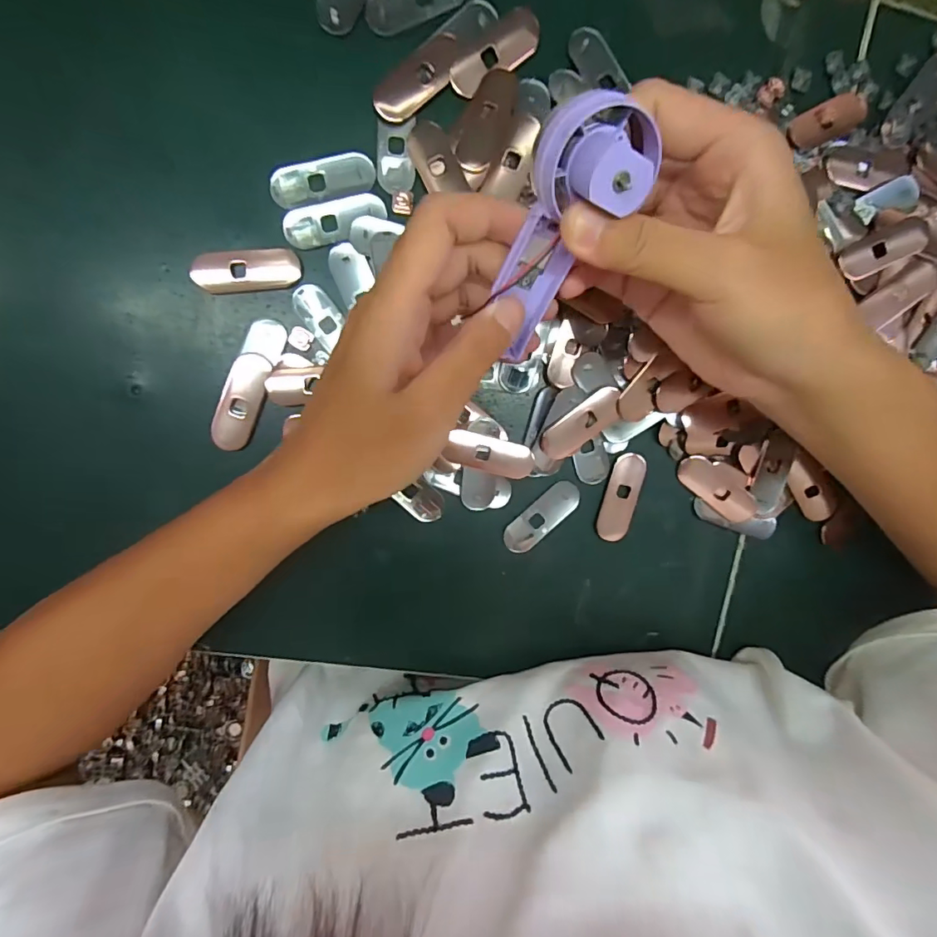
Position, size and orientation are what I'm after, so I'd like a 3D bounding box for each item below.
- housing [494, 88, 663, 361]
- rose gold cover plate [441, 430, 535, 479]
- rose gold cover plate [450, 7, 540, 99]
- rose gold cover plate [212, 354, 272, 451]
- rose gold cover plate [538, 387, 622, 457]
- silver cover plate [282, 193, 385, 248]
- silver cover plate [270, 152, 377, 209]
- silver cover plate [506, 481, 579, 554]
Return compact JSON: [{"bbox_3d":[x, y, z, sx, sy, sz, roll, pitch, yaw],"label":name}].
[{"bbox_3d":[0.032,-0.081,0.183,0.035,0.088,0.022,17,51,-8],"label":"housing"},{"bbox_3d":[0.012,-0.007,0.269,0.048,0.004,0.018,13,96,-16],"label":"rose gold cover plate"},{"bbox_3d":[0.014,-0.201,0.243,0.051,0.004,0.019,-43,99,0],"label":"rose gold cover plate"},{"bbox_3d":[-0.115,-0.033,0.252,0.019,0.005,0.048,19,95,-8],"label":"rose gold cover plate"},{"bbox_3d":[0.061,-0.024,0.271,0.049,0.004,0.019,-39,102,8],"label":"rose gold cover plate"},{"bbox_3d":[-0.065,-0.122,0.247,0.049,0.004,0.019,-17,99,-4],"label":"silver cover plate"},{"bbox_3d":[-0.071,-0.142,0.246,0.049,0.004,0.019,-15,98,-4],"label":"silver cover plate"},{"bbox_3d":[0.041,0.027,0.281,0.049,0.004,0.019,-43,99,0],"label":"silver cover plate"}]

